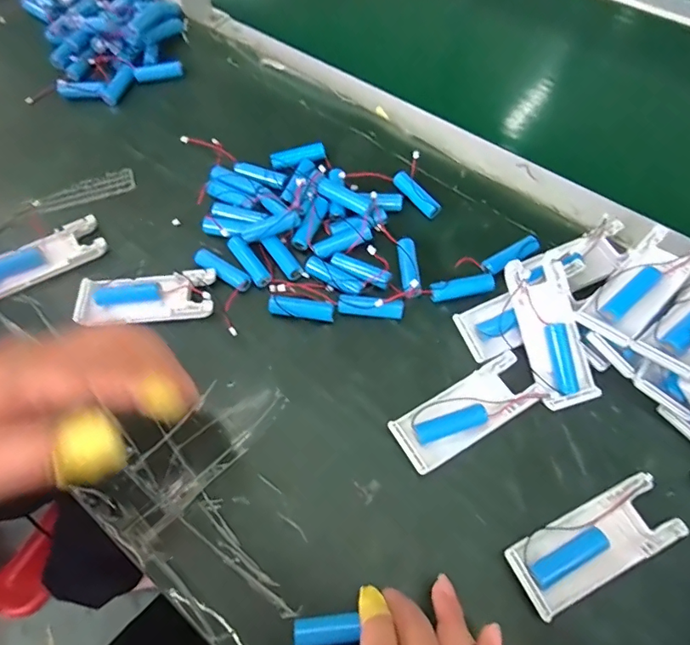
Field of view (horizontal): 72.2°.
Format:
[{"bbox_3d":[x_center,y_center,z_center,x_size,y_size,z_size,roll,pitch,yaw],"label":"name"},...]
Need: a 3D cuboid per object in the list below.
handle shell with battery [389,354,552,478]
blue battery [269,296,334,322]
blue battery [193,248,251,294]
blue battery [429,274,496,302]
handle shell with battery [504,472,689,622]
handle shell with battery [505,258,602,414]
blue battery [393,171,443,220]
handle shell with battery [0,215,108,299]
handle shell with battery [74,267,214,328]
[{"bbox_3d":[0.084,0.061,0.325,0.103,0.011,0.040,-29,66,-14],"label":"handle shell with battery"},{"bbox_3d":[-0.033,-0.010,0.367,0.049,0.012,0.013,9,63,5],"label":"blue battery"},{"bbox_3d":[-0.098,-0.042,0.382,0.049,0.013,0.017,29,66,15],"label":"blue battery"},{"bbox_3d":[0.092,-0.027,0.373,0.051,0.014,0.014,-9,63,-4],"label":"blue battery"},{"bbox_3d":[0.149,0.132,0.284,0.102,0.014,0.040,-24,65,-12],"label":"handle shell with battery"},{"bbox_3d":[0.145,0.006,0.335,0.042,0.015,0.103,-17,86,-8],"label":"handle shell with battery"},{"bbox_3d":[0.062,-0.111,0.413,0.049,0.010,0.012,45,70,5],"label":"blue battery"},{"bbox_3d":[-0.255,-0.054,0.393,0.105,0.013,0.041,-27,65,-13],"label":"handle shell with battery"},{"bbox_3d":[-0.155,-0.019,0.370,0.105,0.013,0.039,-5,63,-2],"label":"handle shell with battery"}]

